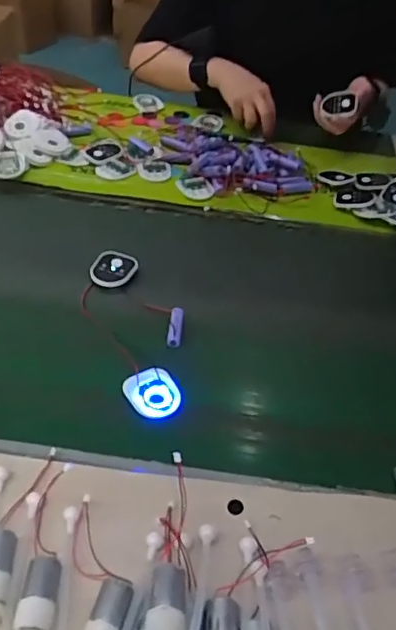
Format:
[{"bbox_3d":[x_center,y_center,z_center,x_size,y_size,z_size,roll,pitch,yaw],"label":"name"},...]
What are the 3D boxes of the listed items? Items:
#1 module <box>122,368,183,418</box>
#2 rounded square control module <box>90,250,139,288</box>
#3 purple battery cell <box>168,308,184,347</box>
[{"bbox_3d":[-0.043,0.077,0.546,0.048,0.007,0.057,-20,50,-24],"label":"module"},{"bbox_3d":[-0.104,-0.057,0.677,0.055,0.012,0.056,21,47,14],"label":"rounded square control module"},{"bbox_3d":[-0.025,0.013,0.607,0.014,0.013,0.053,6,45,-1],"label":"purple battery cell"}]

